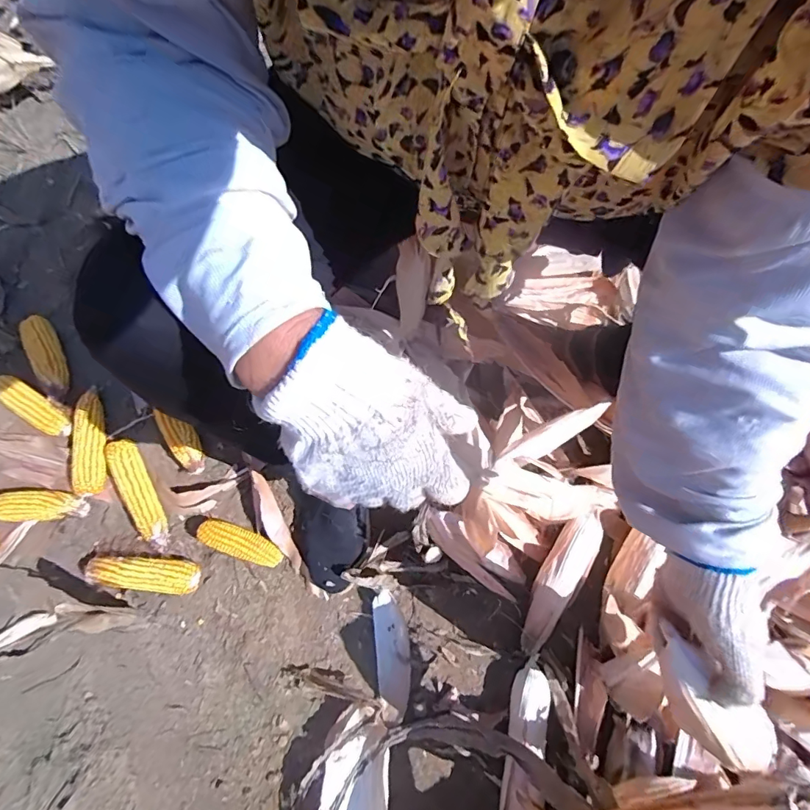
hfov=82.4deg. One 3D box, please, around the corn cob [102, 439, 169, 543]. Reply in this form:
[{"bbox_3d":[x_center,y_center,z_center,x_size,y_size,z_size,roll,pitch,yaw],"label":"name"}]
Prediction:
[{"bbox_3d":[-0.416,0.134,0.724,0.044,0.039,0.183,-30,76,-5],"label":"corn cob"}]

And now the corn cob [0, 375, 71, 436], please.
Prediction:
[{"bbox_3d":[-0.620,-0.001,0.773,0.156,0.050,0.046,30,81,10],"label":"corn cob"}]

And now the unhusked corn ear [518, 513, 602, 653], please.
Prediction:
[{"bbox_3d":[0.223,0.256,0.673,0.061,0.040,0.214,30,79,10],"label":"unhusked corn ear"}]

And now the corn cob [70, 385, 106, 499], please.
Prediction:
[{"bbox_3d":[-0.509,0.058,0.747,0.047,0.041,0.172,-14,77,1],"label":"corn cob"}]

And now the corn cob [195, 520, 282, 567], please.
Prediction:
[{"bbox_3d":[-0.246,0.206,0.696,0.128,0.047,0.045,19,78,7],"label":"corn cob"}]

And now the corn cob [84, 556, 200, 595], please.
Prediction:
[{"bbox_3d":[-0.389,0.249,0.689,0.167,0.039,0.050,4,76,4],"label":"corn cob"}]

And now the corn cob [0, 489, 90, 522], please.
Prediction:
[{"bbox_3d":[-0.569,0.155,0.720,0.161,0.035,0.049,-2,76,2],"label":"corn cob"}]

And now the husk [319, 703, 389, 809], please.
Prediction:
[{"bbox_3d":[-0.067,0.508,0.601,0.088,0.058,0.202,4,76,4],"label":"husk"}]

